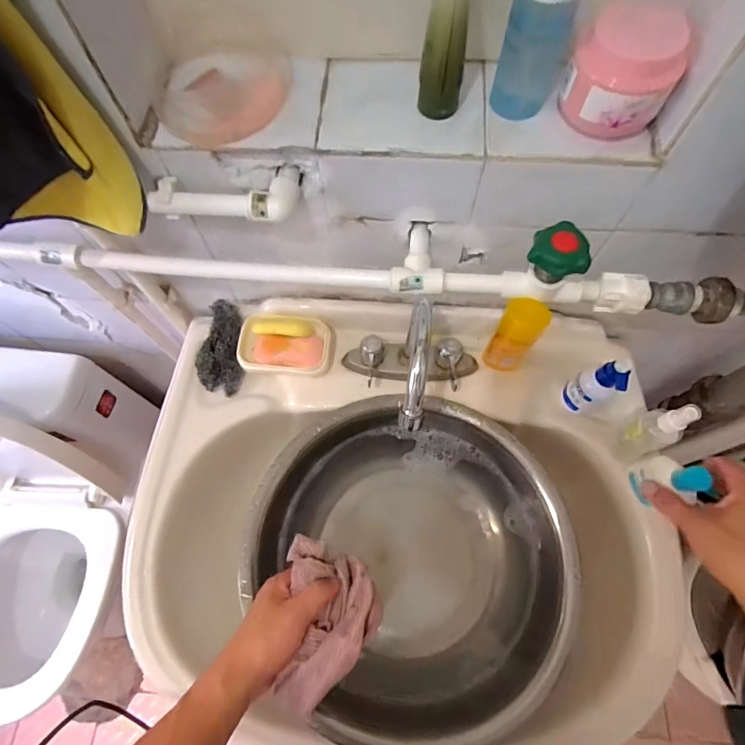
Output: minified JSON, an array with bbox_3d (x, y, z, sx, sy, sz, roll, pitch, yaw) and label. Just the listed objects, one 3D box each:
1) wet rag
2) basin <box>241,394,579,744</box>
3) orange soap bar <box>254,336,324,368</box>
[{"bbox_3d":[-0.039,0.232,0.420,0.089,0.039,0.139,2,69,0],"label":"wet rag"},{"bbox_3d":[0.041,0.225,0.564,0.366,0.128,0.363,0,69,-1],"label":"basin"},{"bbox_3d":[-0.110,-0.028,0.594,0.088,0.011,0.045,1,68,-13],"label":"orange soap bar"}]

